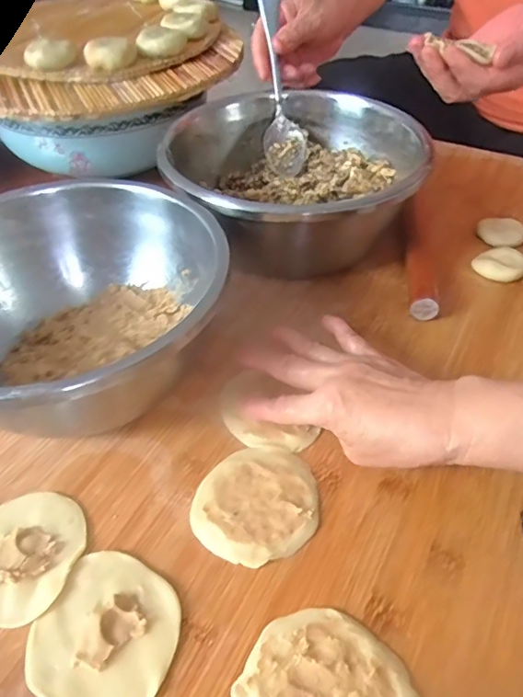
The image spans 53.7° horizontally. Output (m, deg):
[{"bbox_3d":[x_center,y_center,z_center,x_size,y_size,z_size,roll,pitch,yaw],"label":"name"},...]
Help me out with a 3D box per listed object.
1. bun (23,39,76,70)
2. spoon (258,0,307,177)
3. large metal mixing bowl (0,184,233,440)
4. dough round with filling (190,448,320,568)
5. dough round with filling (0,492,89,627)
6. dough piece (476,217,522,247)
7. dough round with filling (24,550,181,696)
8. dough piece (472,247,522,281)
[{"bbox_3d":[-0.227,-0.315,0.550,0.051,0.022,0.031,-5,47,-5],"label":"bun"},{"bbox_3d":[0.018,-0.289,0.561,0.043,0.200,0.025,-8,9,-8],"label":"spoon"},{"bbox_3d":[-0.145,-0.024,0.393,0.218,0.101,0.231,12,48,11],"label":"large metal mixing bowl"},{"bbox_3d":[-0.002,0.100,0.334,0.082,0.006,0.073,-34,55,-28],"label":"dough round with filling"},{"bbox_3d":[-0.146,0.122,0.313,0.071,0.010,0.076,0,46,0],"label":"dough round with filling"},{"bbox_3d":[0.255,-0.124,0.543,0.049,0.009,0.046,0,46,0],"label":"dough piece"},{"bbox_3d":[-0.085,0.155,0.281,0.077,0.007,0.077,0,46,0],"label":"dough round with filling"},{"bbox_3d":[0.232,-0.083,0.500,0.047,0.012,0.041,24,51,21],"label":"dough piece"}]

